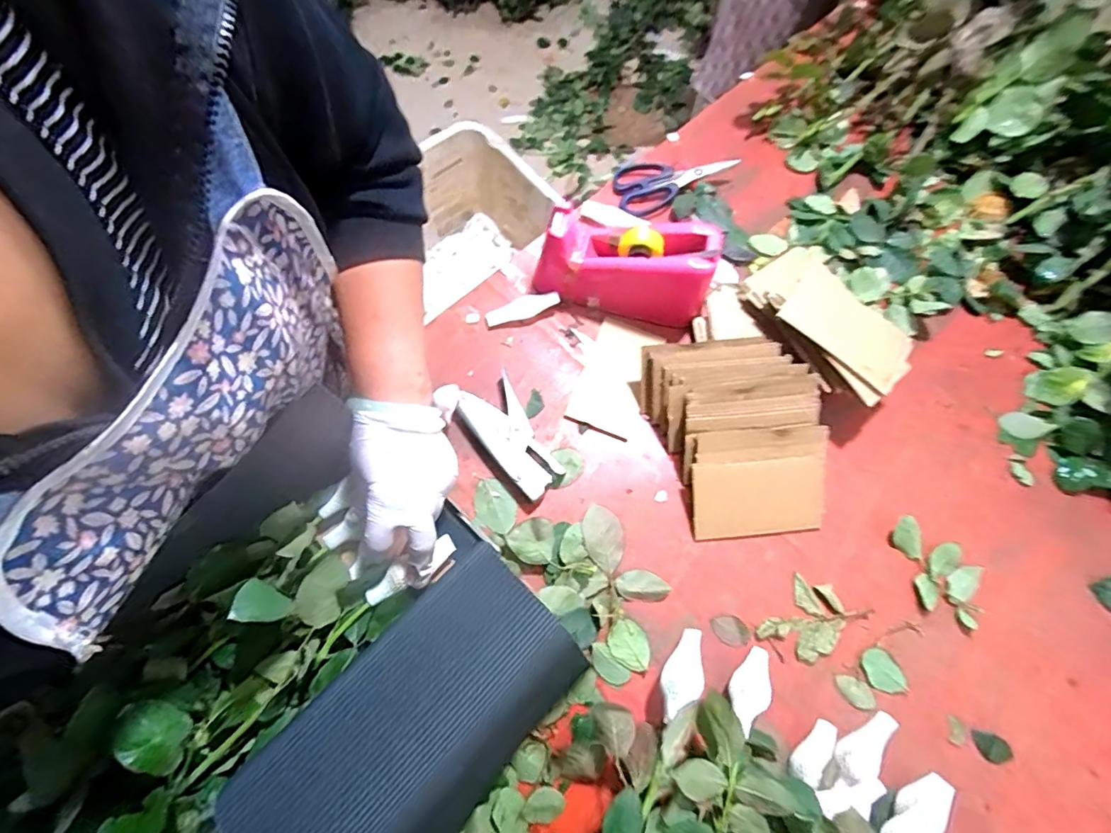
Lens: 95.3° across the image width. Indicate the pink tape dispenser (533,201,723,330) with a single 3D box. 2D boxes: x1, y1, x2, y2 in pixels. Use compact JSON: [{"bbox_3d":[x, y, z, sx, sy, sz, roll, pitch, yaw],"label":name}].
[{"bbox_3d":[0.080,-0.181,0.594,0.204,0.108,0.079,11,70,3],"label":"pink tape dispenser"}]

